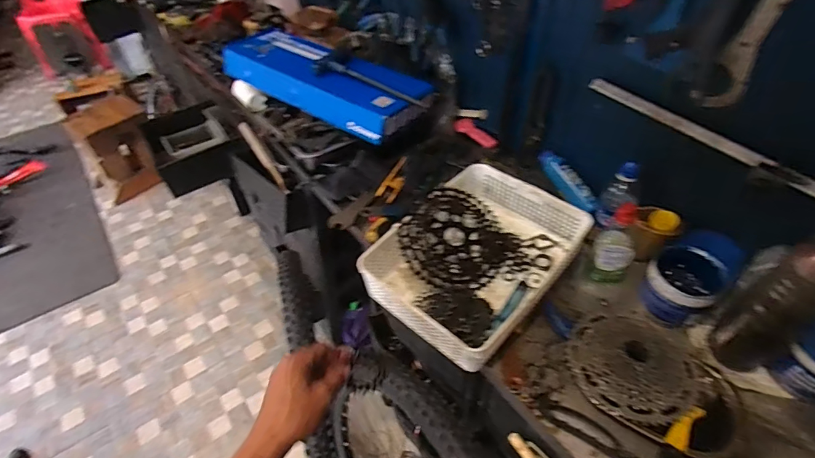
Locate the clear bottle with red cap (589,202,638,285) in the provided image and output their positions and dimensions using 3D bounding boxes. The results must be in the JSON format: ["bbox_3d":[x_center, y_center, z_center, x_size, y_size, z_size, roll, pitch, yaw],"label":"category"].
[{"bbox_3d":[0.363,0.017,0.759,0.066,0.164,0.082,22,51,22],"label":"clear bottle with red cap"}]

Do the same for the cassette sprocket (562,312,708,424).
[{"bbox_3d":[0.332,0.192,0.643,0.177,0.037,0.182,28,56,23],"label":"cassette sprocket"}]

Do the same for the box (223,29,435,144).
[{"bbox_3d":[-0.198,-0.351,1.023,0.526,0.071,0.199,27,53,26],"label":"box"}]

